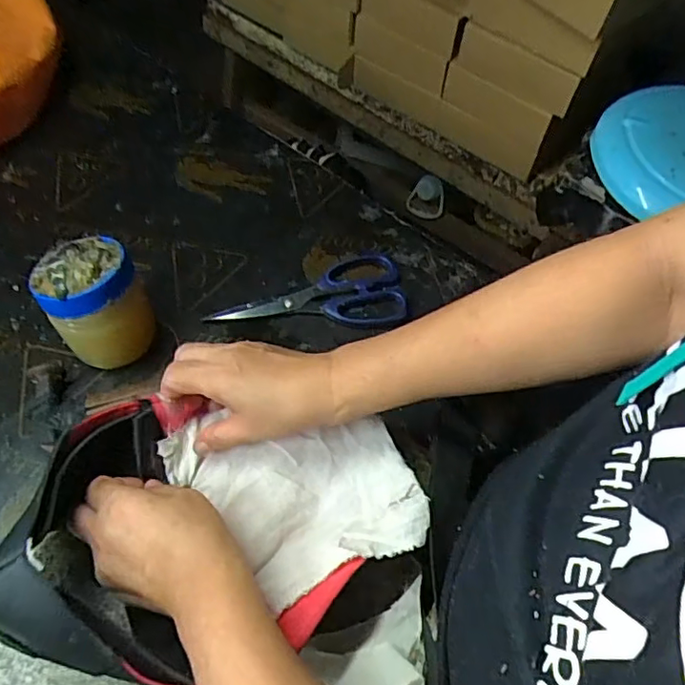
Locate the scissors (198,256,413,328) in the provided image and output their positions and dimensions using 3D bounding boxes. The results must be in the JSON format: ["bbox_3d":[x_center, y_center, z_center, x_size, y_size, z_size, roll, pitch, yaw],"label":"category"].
[{"bbox_3d":[-0.032,-0.048,0.549,0.183,0.014,0.080,-5,59,-6],"label":"scissors"}]

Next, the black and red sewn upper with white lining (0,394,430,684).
[{"bbox_3d":[-0.071,0.122,0.374,0.244,0.089,0.179,7,58,1],"label":"black and red sewn upper with white lining"}]

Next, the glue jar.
[{"bbox_3d":[-0.202,-0.028,0.475,0.072,0.118,0.069,1,58,-2],"label":"glue jar"}]

